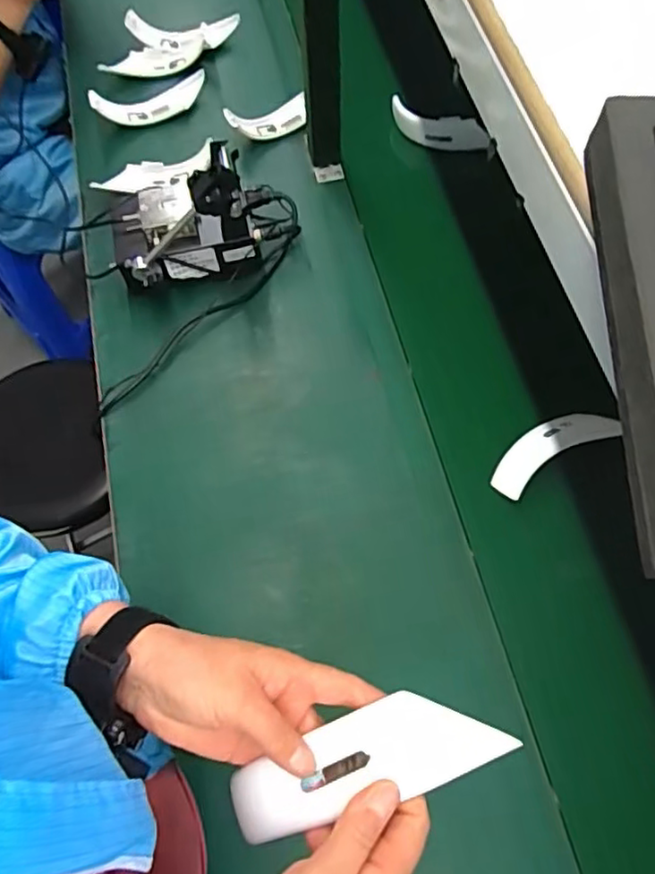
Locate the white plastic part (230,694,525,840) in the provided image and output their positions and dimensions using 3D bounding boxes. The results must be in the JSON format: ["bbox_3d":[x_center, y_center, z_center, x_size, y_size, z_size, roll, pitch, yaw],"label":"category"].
[{"bbox_3d":[0.018,0.182,0.347,0.160,0.024,0.048,-21,67,6],"label":"white plastic part"}]

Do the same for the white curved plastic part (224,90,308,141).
[{"bbox_3d":[-0.087,-0.477,0.929,0.126,0.046,0.046,-25,68,-8],"label":"white curved plastic part"}]

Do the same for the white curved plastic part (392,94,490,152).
[{"bbox_3d":[0.165,-0.463,0.931,0.155,0.052,0.026,25,70,13],"label":"white curved plastic part"}]

